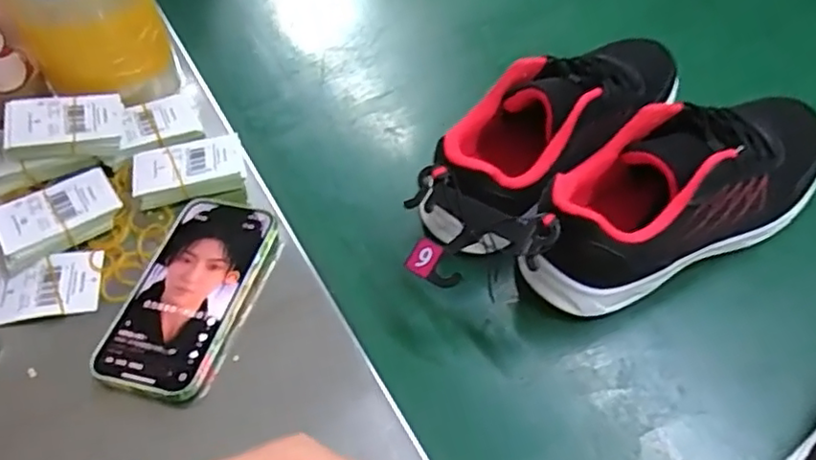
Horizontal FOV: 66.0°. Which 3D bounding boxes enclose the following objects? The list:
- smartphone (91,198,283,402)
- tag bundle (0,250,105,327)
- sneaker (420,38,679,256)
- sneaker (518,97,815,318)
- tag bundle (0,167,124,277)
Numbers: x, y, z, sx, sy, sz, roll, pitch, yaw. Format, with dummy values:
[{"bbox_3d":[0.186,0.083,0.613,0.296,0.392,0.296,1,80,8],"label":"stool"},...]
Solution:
[{"bbox_3d":[-0.149,0.043,0.434,0.080,0.018,0.147,12,54,14],"label":"smartphone"},{"bbox_3d":[-0.258,0.041,0.441,0.078,0.015,0.049,-11,52,-4],"label":"tag bundle"},{"bbox_3d":[0.116,-0.080,0.488,0.254,0.087,0.084,-34,56,-20],"label":"sneaker"},{"bbox_3d":[0.197,-0.030,0.449,0.253,0.091,0.086,-22,53,-12],"label":"sneaker"},{"bbox_3d":[-0.260,-0.010,0.467,0.085,0.026,0.054,-34,57,-21],"label":"tag bundle"}]

